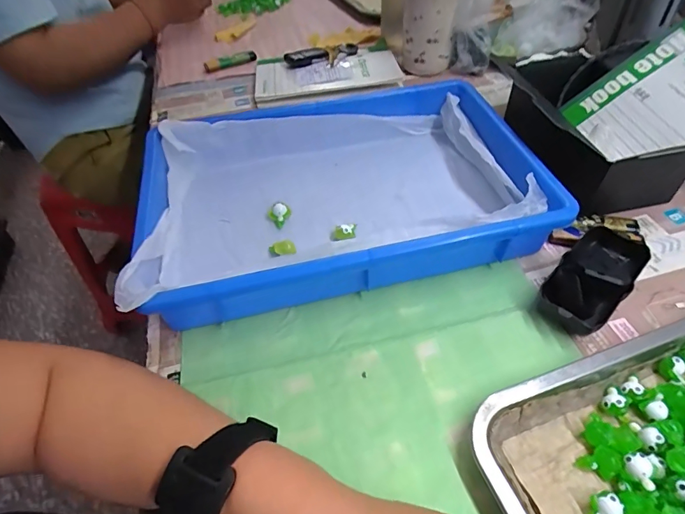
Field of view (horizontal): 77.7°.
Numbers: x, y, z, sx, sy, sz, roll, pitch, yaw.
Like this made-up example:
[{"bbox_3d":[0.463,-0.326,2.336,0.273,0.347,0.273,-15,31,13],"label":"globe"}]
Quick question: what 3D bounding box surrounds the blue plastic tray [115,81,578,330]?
[{"bbox_3d":[-0.012,-0.072,0.430,0.361,0.061,0.263,-12,48,-7],"label":"blue plastic tray"}]

